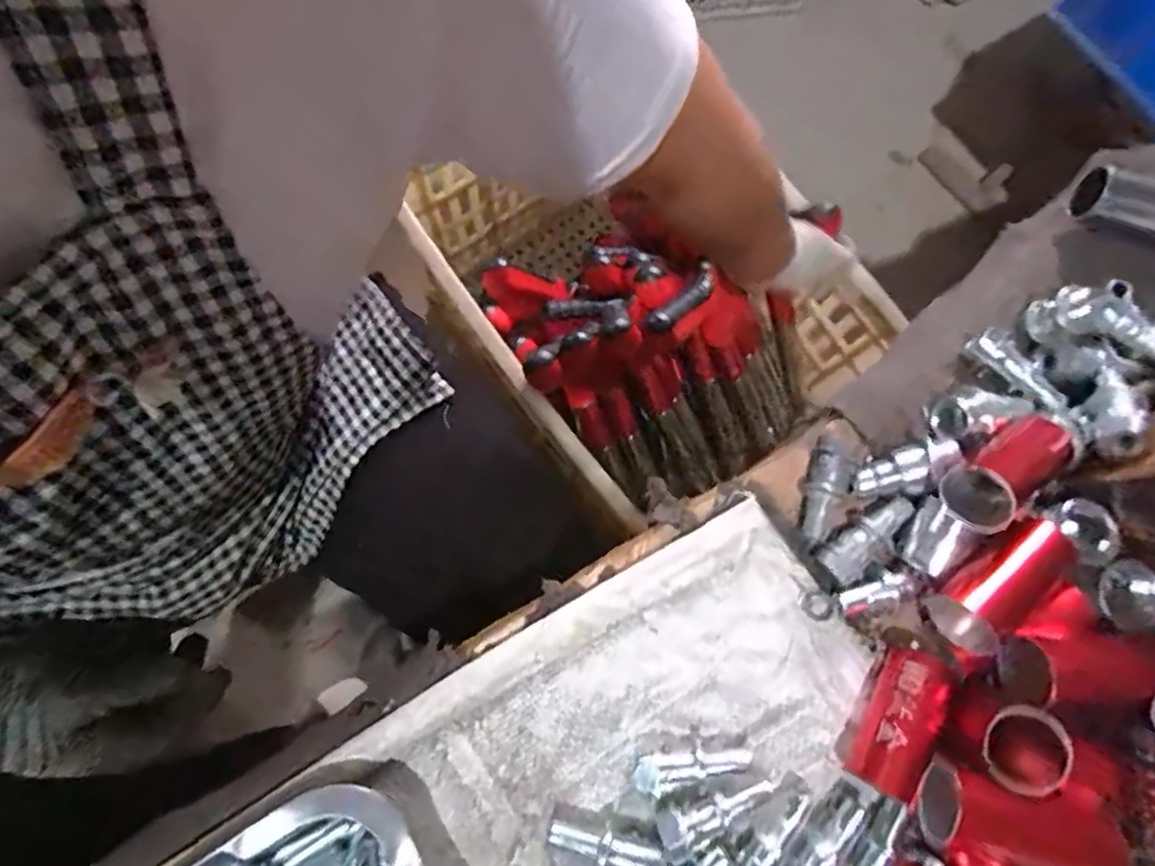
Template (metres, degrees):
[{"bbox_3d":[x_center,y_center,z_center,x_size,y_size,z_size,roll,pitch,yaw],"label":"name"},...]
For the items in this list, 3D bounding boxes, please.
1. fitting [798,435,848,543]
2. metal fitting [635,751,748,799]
[{"bbox_3d":[0.119,0.027,0.304,0.017,0.018,0.047,21,80,3],"label":"fitting"},{"bbox_3d":[0.050,0.148,0.278,0.051,0.017,0.015,-5,79,-2],"label":"metal fitting"}]

